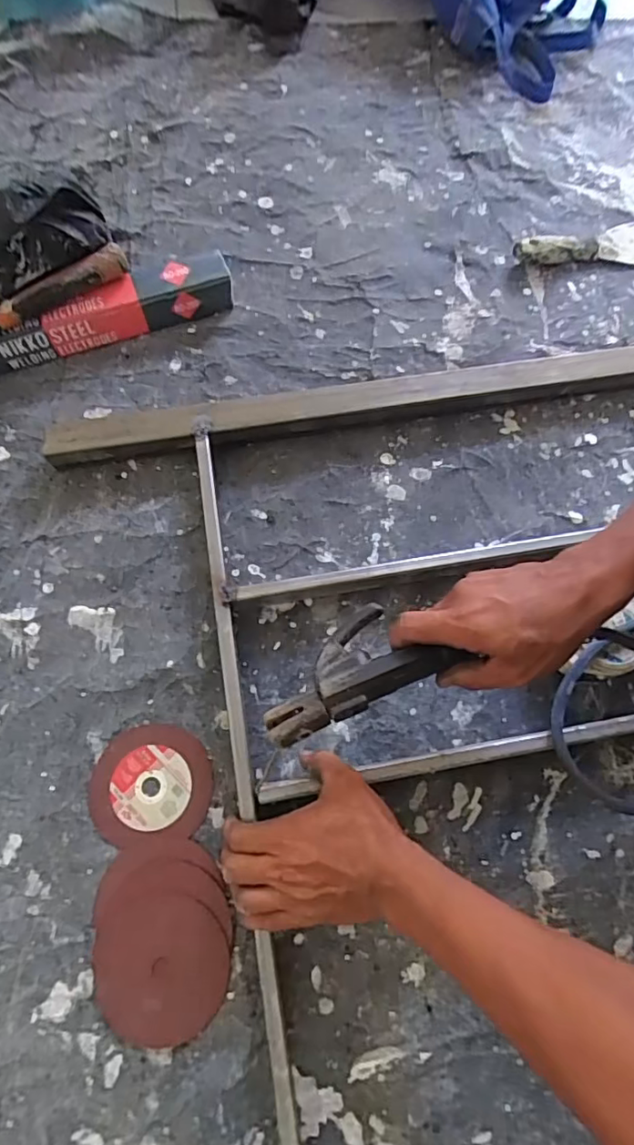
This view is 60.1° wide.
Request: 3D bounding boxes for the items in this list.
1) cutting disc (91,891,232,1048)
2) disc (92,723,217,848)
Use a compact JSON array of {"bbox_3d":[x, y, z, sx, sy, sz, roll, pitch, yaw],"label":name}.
[{"bbox_3d":[-0.125,0.314,0.436,0.106,0.004,0.101,0,73,1],"label":"cutting disc"},{"bbox_3d":[-0.144,0.183,0.479,0.102,0.004,0.093,0,73,-1],"label":"disc"}]

